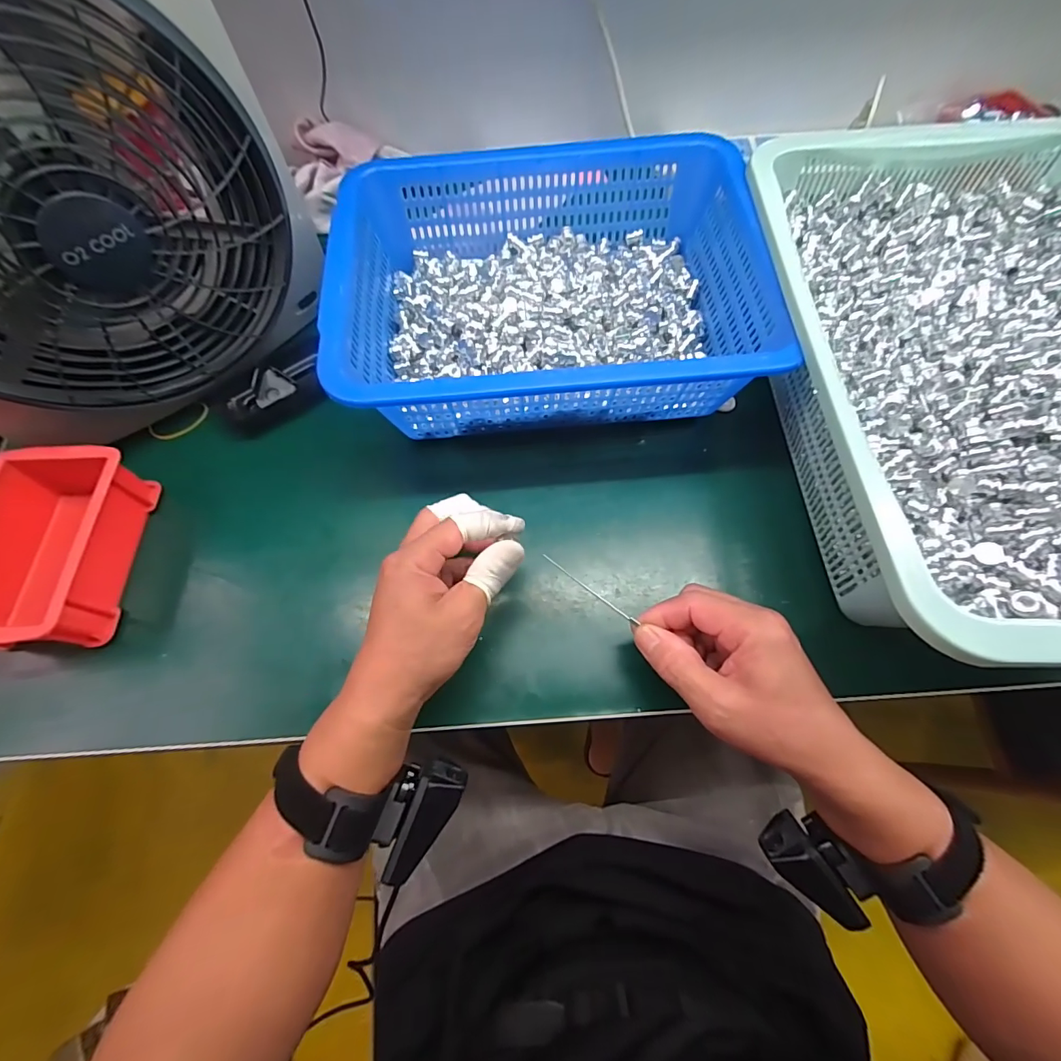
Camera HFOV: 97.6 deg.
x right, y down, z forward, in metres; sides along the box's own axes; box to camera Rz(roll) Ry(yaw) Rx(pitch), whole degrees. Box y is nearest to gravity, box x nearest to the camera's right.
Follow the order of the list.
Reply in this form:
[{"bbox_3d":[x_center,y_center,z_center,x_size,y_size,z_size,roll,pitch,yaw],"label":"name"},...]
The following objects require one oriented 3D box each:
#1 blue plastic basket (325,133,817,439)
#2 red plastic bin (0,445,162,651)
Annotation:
[{"bbox_3d":[0.015,-0.202,0.395,0.327,0.088,0.258,-6,67,-1],"label":"blue plastic basket"},{"bbox_3d":[-0.360,0.011,0.353,0.095,0.059,0.150,-2,67,1],"label":"red plastic bin"}]

